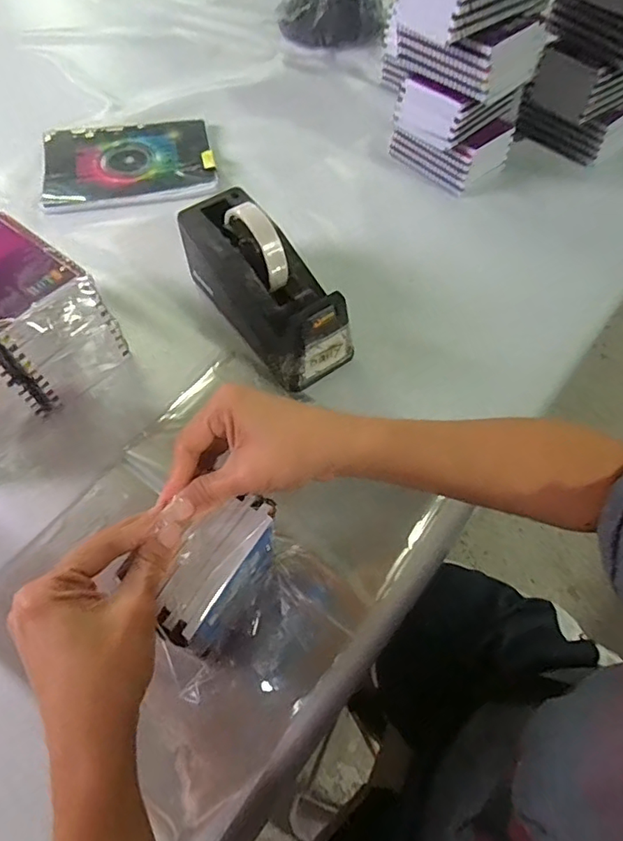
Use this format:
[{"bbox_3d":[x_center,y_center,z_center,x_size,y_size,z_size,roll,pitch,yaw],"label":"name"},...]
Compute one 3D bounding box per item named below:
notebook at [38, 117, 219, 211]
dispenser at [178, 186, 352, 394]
[{"bbox_3d":[-0.244,-0.350,0.700,0.222,0.018,0.167,-7,61,-6],"label":"notebook"},{"bbox_3d":[-0.047,-0.139,0.524,0.086,0.119,0.205,-31,66,-18],"label":"dispenser"}]

